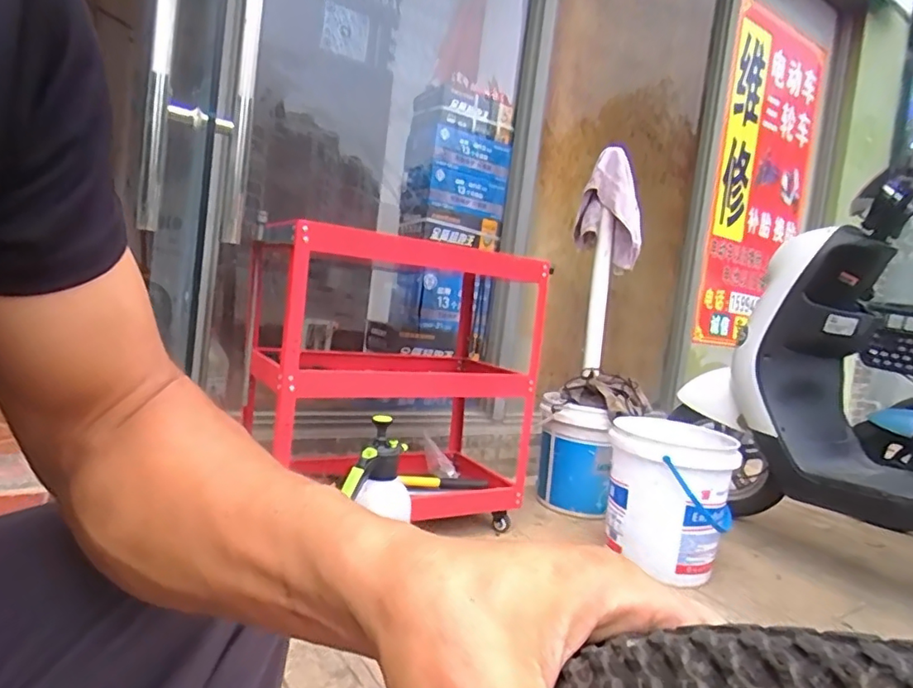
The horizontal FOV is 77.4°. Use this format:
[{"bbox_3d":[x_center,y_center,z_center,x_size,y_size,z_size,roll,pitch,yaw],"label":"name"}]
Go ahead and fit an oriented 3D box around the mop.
[{"bbox_3d":[0.440,-0.147,1.628,0.293,0.735,0.178,8,3,15],"label":"mop"}]

